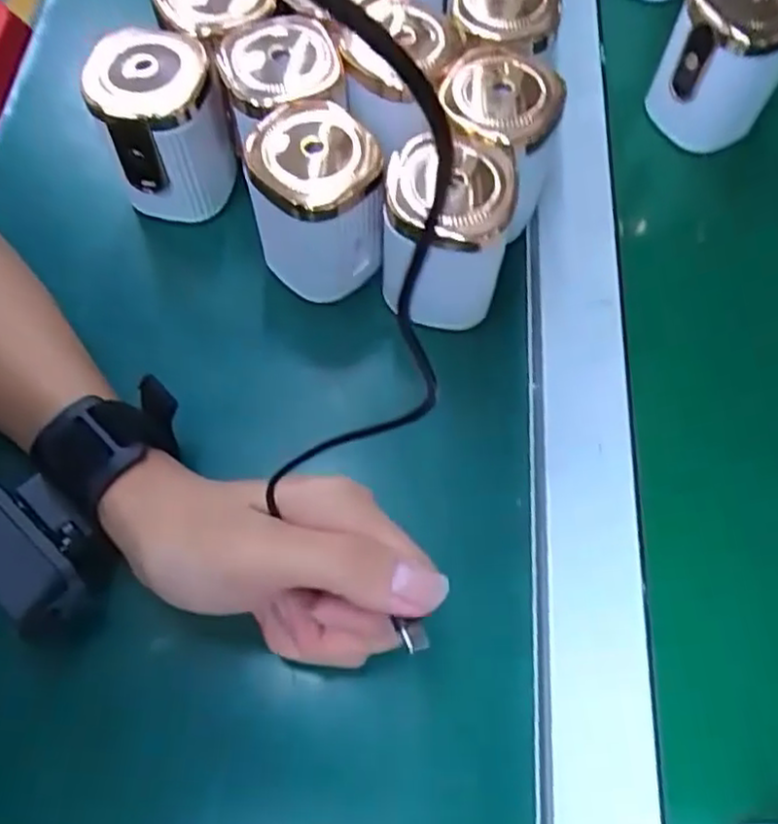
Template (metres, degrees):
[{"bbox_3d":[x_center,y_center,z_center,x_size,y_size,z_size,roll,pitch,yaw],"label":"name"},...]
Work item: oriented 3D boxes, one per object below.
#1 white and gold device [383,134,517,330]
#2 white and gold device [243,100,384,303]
[{"bbox_3d":[0.026,-0.081,0.333,0.055,0.073,0.054,6,65,3],"label":"white and gold device"},{"bbox_3d":[-0.034,-0.099,0.343,0.056,0.076,0.059,-10,65,-4],"label":"white and gold device"}]

